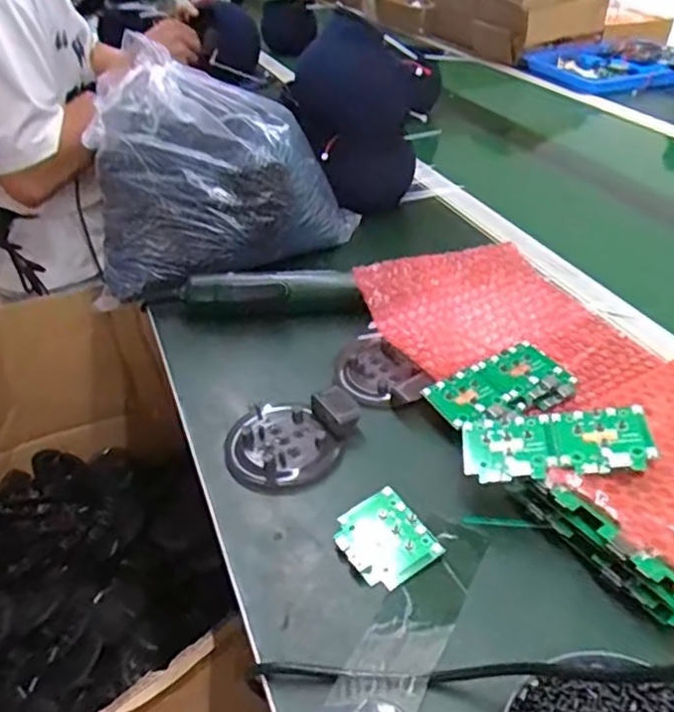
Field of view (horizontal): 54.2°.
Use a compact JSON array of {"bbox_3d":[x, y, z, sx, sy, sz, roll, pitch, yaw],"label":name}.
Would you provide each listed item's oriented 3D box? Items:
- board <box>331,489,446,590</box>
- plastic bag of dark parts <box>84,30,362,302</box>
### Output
[{"bbox_3d":[0.030,0.118,0.427,0.052,0.014,0.060,-24,42,-26],"label":"board"},{"bbox_3d":[-0.120,-0.192,0.699,0.269,0.191,0.180,-5,37,-3],"label":"plastic bag of dark parts"}]

